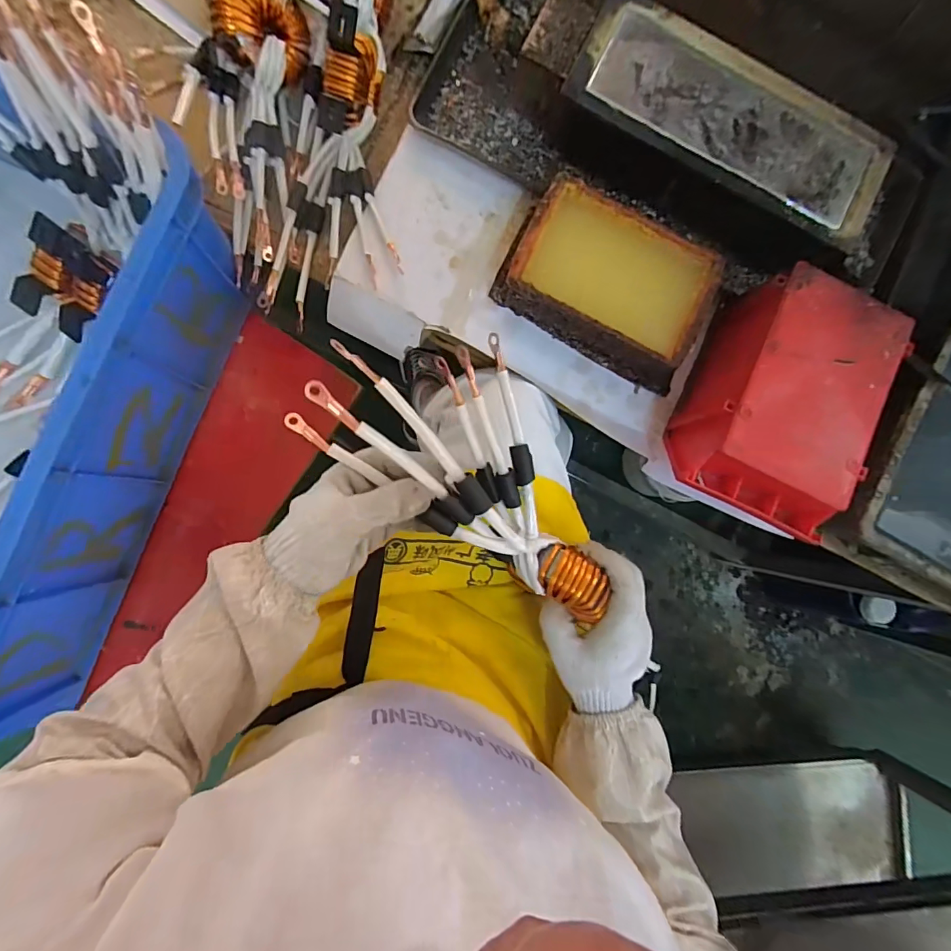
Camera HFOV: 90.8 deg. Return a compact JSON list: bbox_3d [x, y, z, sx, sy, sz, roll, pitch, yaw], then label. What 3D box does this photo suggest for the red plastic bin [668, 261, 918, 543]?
[{"bbox_3d":[0.303,-0.070,0.477,0.146,0.107,0.226,23,85,-4],"label":"red plastic bin"}]

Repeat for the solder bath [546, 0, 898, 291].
[{"bbox_3d":[0.271,-0.350,0.525,0.355,0.107,0.158,31,84,-3],"label":"solder bath"}]

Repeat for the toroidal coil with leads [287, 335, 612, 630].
[{"bbox_3d":[0.014,0.000,0.356,0.270,0.050,0.138,44,83,-18],"label":"toroidal coil with leads"}]

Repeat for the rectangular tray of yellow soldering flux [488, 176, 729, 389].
[{"bbox_3d":[0.145,-0.202,0.504,0.215,0.068,0.133,27,84,-4],"label":"rectangular tray of yellow soldering flux"}]

